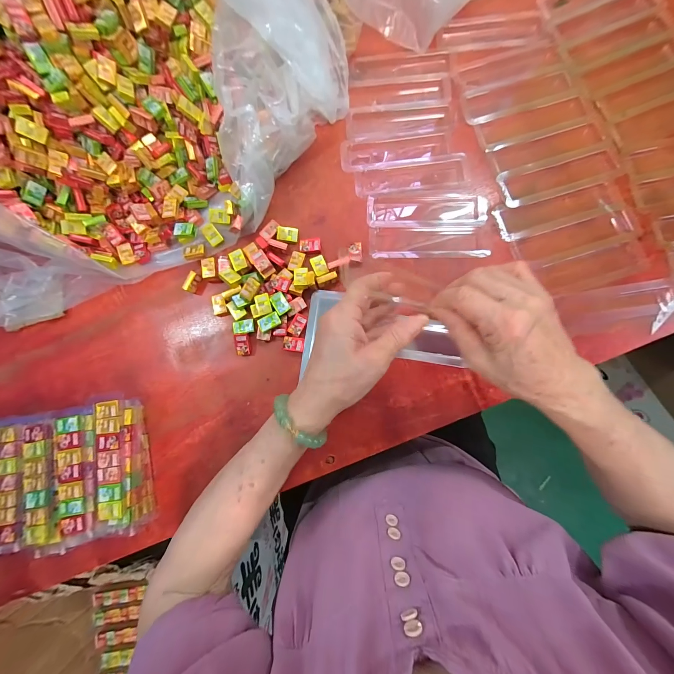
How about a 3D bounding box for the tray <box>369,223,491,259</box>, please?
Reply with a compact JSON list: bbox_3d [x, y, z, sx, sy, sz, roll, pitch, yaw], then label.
[{"bbox_3d":[0.111,-0.115,0.351,0.139,0.013,0.041,-1,83,5],"label":"tray"}]

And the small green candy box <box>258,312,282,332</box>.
[{"bbox_3d":[-0.080,-0.017,0.345,0.026,0.007,0.017,-25,81,2],"label":"small green candy box"}]

